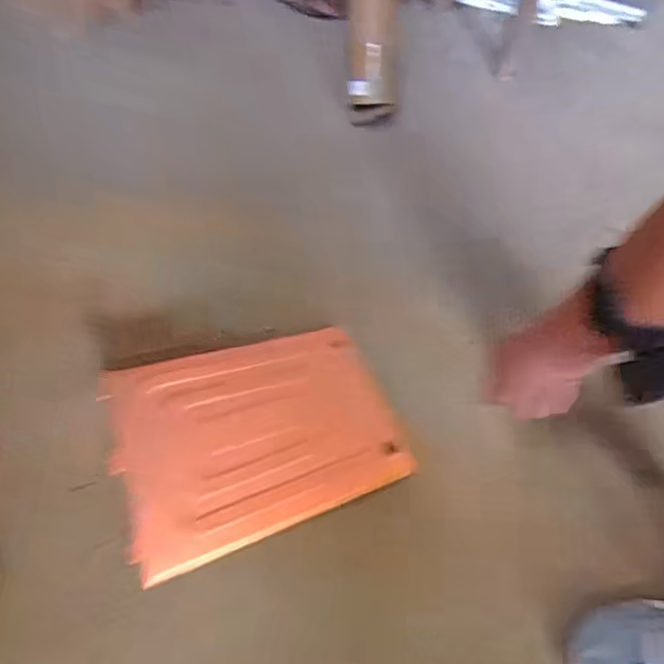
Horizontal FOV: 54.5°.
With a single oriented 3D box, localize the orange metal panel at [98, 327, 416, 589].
[{"bbox_3d":[-0.097,0.118,0.803,0.330,0.030,0.260,-16,57,-18],"label":"orange metal panel"}]

